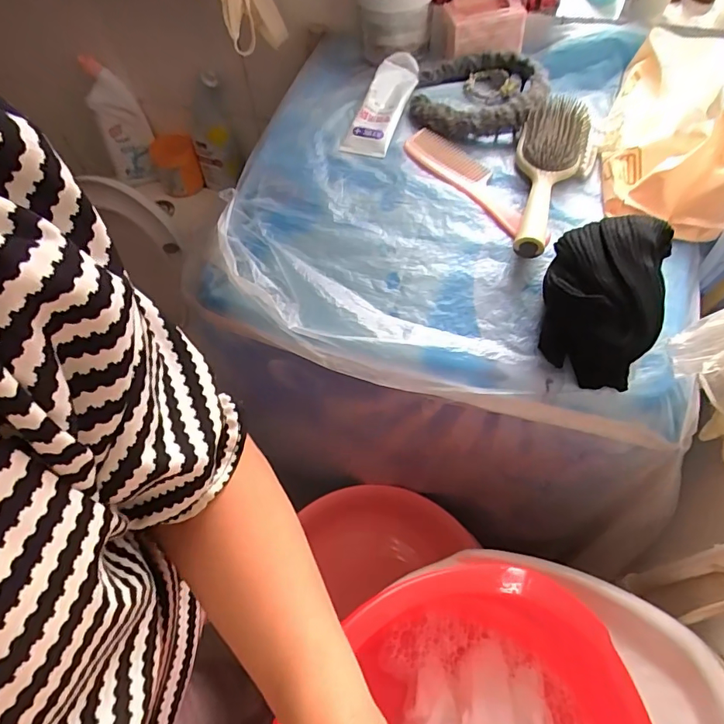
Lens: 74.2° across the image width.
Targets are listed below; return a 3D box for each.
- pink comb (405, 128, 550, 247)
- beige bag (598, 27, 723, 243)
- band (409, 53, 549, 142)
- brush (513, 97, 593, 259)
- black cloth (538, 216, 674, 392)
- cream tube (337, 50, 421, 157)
[{"bbox_3d":[0.125,-0.200,0.534,0.048,0.016,0.202,-33,63,-17],"label":"pink comb"},{"bbox_3d":[0.348,-0.259,0.516,0.142,0.081,0.249,22,62,14],"label":"beige bag"},{"bbox_3d":[0.142,-0.330,0.584,0.155,0.040,0.138,15,60,11],"label":"band"},{"bbox_3d":[0.198,-0.207,0.513,0.070,0.045,0.212,14,60,10],"label":"brush"},{"bbox_3d":[0.216,-0.064,0.432,0.092,0.080,0.129,19,61,13],"label":"black cloth"},{"bbox_3d":[0.029,-0.325,0.594,0.054,0.024,0.165,19,74,13],"label":"cream tube"}]

